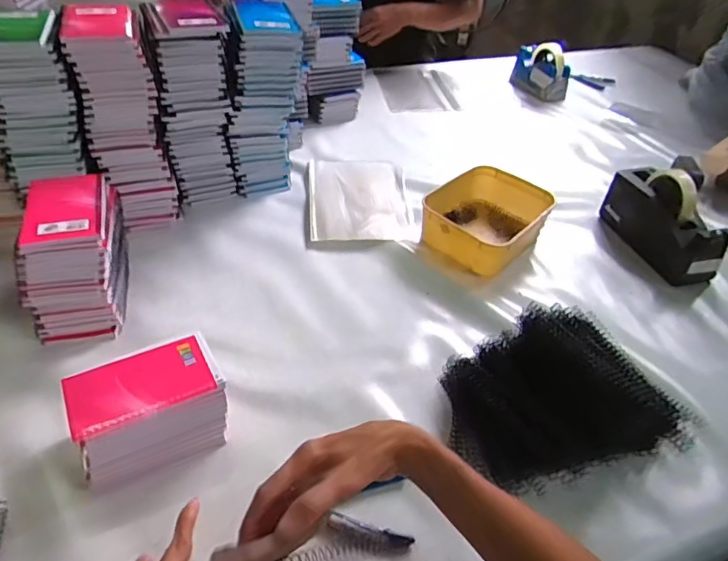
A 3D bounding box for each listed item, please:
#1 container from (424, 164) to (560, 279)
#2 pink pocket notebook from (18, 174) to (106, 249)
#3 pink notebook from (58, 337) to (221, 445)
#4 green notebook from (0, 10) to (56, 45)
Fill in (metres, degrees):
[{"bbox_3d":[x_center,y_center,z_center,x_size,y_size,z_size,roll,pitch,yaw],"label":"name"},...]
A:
[{"bbox_3d":[0.191,-0.103,0.841,0.180,0.067,0.200,32,47,27],"label":"container"},{"bbox_3d":[-0.349,-0.085,0.600,0.083,0.010,0.127,-9,43,-17],"label":"pink pocket notebook"},{"bbox_3d":[-0.221,0.101,0.507,0.129,0.007,0.080,-18,47,-26],"label":"pink notebook"},{"bbox_3d":[-0.438,-0.323,0.642,0.087,0.009,0.127,-10,44,-18],"label":"green notebook"}]

